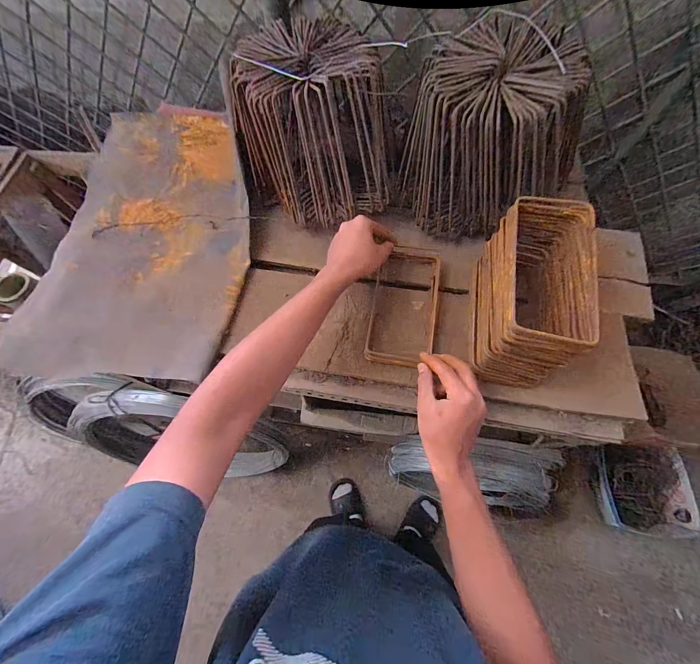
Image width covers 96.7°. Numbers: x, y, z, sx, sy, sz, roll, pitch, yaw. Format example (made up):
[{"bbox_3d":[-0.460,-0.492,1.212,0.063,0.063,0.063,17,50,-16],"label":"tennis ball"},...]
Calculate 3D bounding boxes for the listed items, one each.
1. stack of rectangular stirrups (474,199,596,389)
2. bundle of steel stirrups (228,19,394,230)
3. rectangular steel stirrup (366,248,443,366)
[{"bbox_3d":[0.242,-0.056,0.432,0.104,0.133,0.233,12,70,6],"label":"stack of rectangular stirrups"},{"bbox_3d":[-0.060,-0.347,0.511,0.237,0.159,0.260,-8,69,-1],"label":"bundle of steel stirrups"},{"bbox_3d":[0.087,-0.048,0.500,0.104,0.018,0.208,5,67,18],"label":"rectangular steel stirrup"}]

